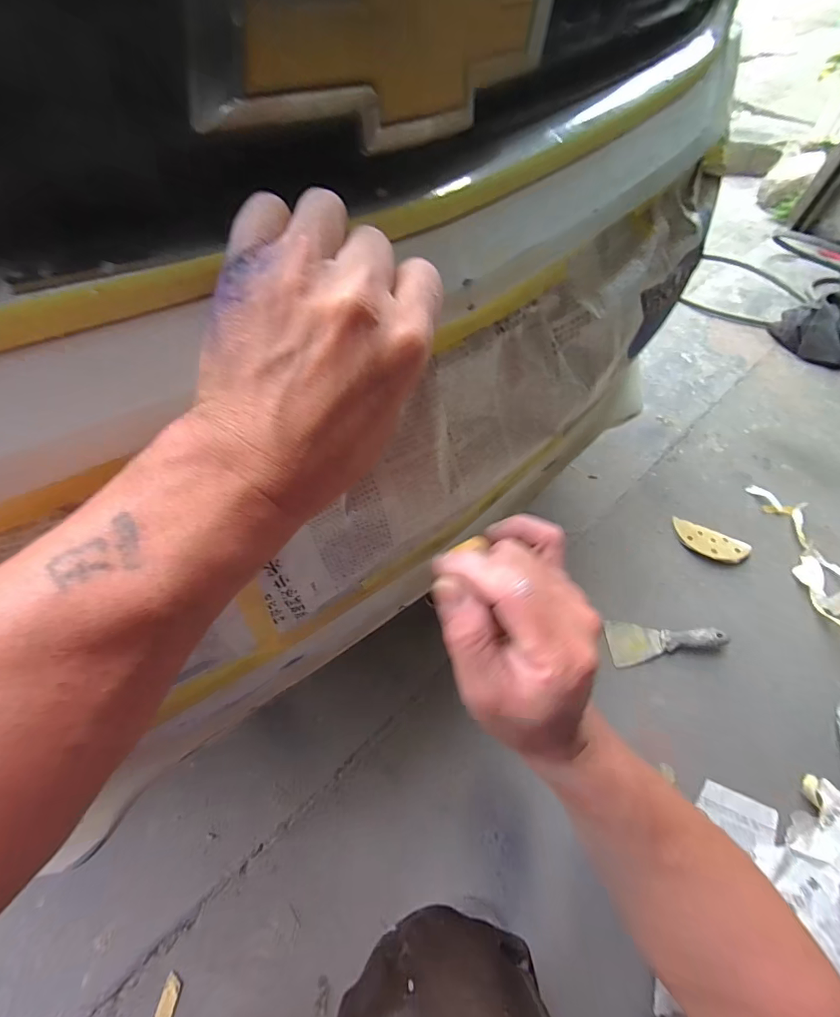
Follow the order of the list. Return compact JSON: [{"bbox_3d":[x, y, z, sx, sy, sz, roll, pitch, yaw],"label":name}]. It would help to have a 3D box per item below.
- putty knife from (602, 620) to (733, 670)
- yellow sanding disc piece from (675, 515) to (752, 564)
[{"bbox_3d":[0.418,0.216,0.725,0.194,0.021,0.072,-5,59,-7],"label":"putty knife"},{"bbox_3d":[0.560,0.066,0.824,0.135,0.019,0.063,20,60,9],"label":"yellow sanding disc piece"}]

